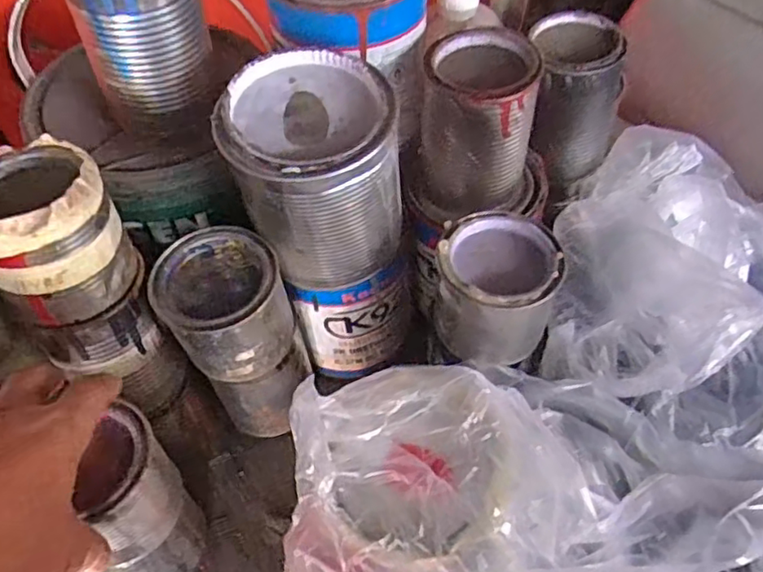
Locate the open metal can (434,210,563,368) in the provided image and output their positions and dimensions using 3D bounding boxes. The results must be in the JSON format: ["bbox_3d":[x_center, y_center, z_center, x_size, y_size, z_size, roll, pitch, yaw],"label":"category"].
[{"bbox_3d":[0.071,0.002,0.387,0.069,0.067,0.070,0,53,0],"label":"open metal can"}]

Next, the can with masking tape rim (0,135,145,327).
[{"bbox_3d":[-0.180,-0.030,0.333,0.074,0.074,0.072,-35,60,-23],"label":"can with masking tape rim"}]

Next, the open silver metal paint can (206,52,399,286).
[{"bbox_3d":[-0.041,-0.066,0.376,0.094,0.113,0.087,0,53,0],"label":"open silver metal paint can"}]

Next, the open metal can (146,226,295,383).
[{"bbox_3d":[-0.098,0.012,0.388,0.071,0.065,0.072,0,53,0],"label":"open metal can"}]

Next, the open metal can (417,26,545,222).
[{"bbox_3d":[0.064,-0.107,0.412,0.072,0.096,0.073,0,53,0],"label":"open metal can"}]

